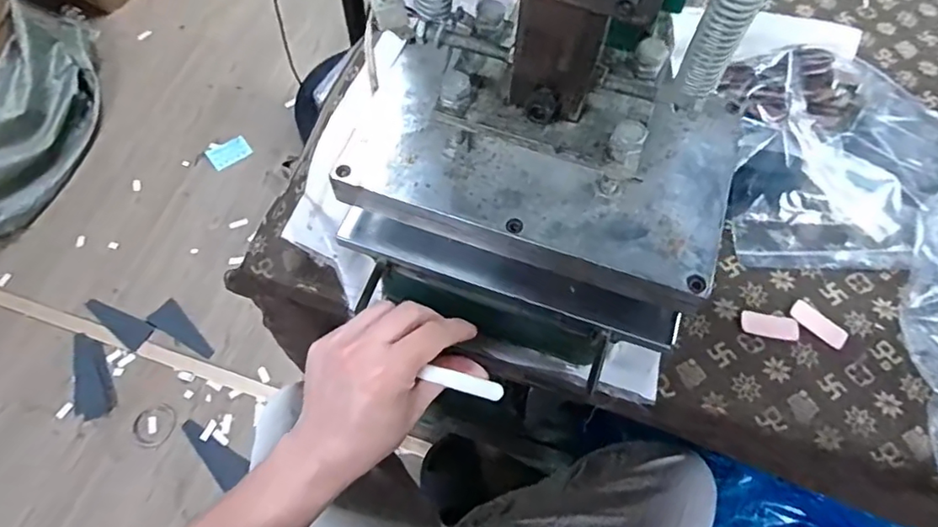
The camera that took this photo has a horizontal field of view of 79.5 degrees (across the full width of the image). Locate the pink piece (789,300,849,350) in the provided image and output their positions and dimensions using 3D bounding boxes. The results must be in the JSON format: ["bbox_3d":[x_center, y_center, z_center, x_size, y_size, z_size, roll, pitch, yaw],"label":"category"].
[{"bbox_3d":[0.323,0.055,0.520,0.052,0.004,0.024,38,71,16],"label":"pink piece"}]

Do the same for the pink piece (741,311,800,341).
[{"bbox_3d":[0.276,0.057,0.517,0.049,0.004,0.023,11,66,5],"label":"pink piece"}]

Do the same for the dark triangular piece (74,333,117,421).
[{"bbox_3d":[-0.845,0.249,1.261,0.086,0.011,0.198,-19,76,-4],"label":"dark triangular piece"}]

